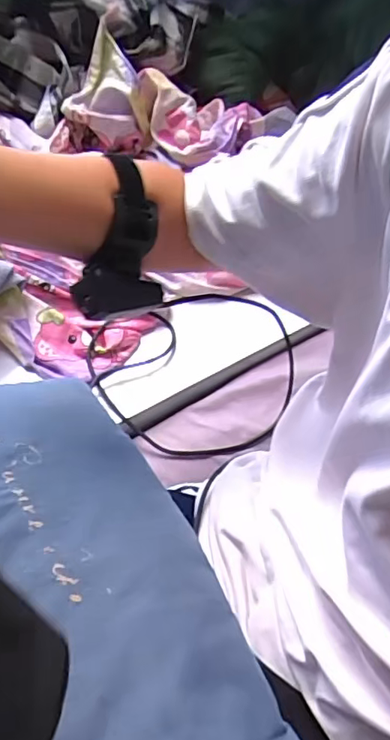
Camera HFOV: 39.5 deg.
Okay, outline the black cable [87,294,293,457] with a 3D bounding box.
[{"bbox_3d":[0.008,0.005,0.640,0.248,0.028,0.194,-15,74,-12],"label":"black cable"}]

